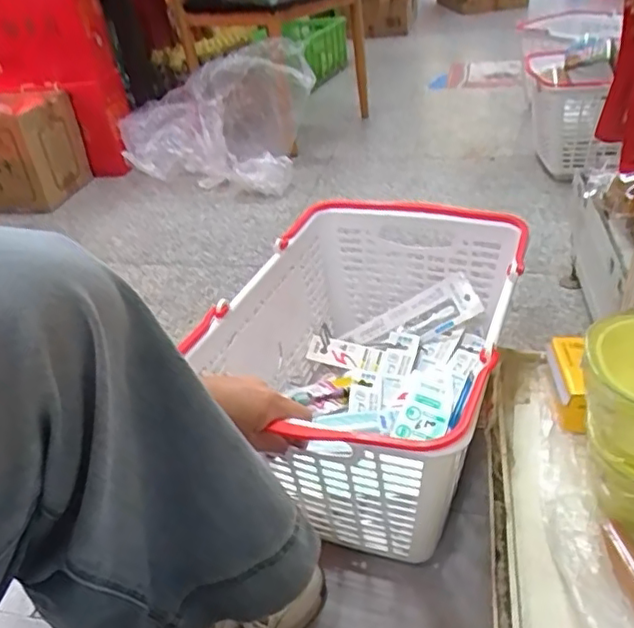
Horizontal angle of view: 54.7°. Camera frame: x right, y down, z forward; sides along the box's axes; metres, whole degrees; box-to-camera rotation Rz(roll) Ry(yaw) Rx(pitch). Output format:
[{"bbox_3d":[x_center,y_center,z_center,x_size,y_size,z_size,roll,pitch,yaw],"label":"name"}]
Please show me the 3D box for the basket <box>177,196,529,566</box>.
[{"bbox_3d":[0.054,0.055,0.742,0.302,0.210,0.408,9,37,22],"label":"basket"}]

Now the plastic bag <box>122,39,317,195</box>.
[{"bbox_3d":[-0.270,-0.499,1.565,0.492,0.287,0.267,3,35,15],"label":"plastic bag"}]

